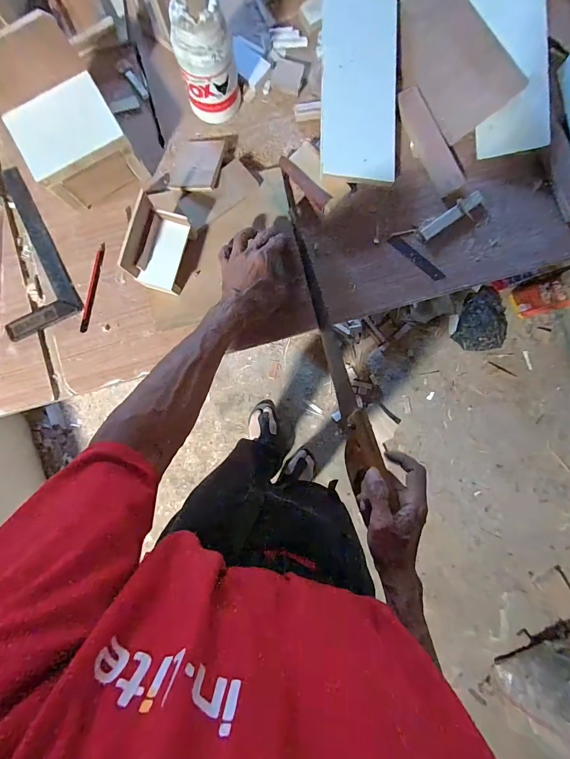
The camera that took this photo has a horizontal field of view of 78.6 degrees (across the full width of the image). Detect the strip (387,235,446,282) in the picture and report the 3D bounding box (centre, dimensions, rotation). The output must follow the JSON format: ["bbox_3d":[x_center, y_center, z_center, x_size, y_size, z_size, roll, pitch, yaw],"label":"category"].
[{"bbox_3d":[0.205,-0.189,0.542,0.102,0.004,0.017,43,89,0],"label":"strip"}]

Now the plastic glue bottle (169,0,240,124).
[{"bbox_3d":[-0.108,-0.438,0.481,0.078,0.126,0.070,-12,90,-1],"label":"plastic glue bottle"}]

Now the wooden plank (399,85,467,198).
[{"bbox_3d":[0.227,-0.368,0.541,0.039,0.015,0.169,-25,90,-1],"label":"wooden plank"}]

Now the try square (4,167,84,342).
[{"bbox_3d":[-0.414,-0.195,0.536,0.117,0.009,0.245,-25,90,-1],"label":"try square"}]

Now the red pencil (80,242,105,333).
[{"bbox_3d":[-0.295,-0.141,0.535,0.012,0.005,0.137,12,90,-1],"label":"red pencil"}]

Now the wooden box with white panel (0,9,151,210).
[{"bbox_3d":[-0.290,-0.334,0.460,0.124,0.152,0.124,-28,90,-1],"label":"wooden box with white panel"}]

